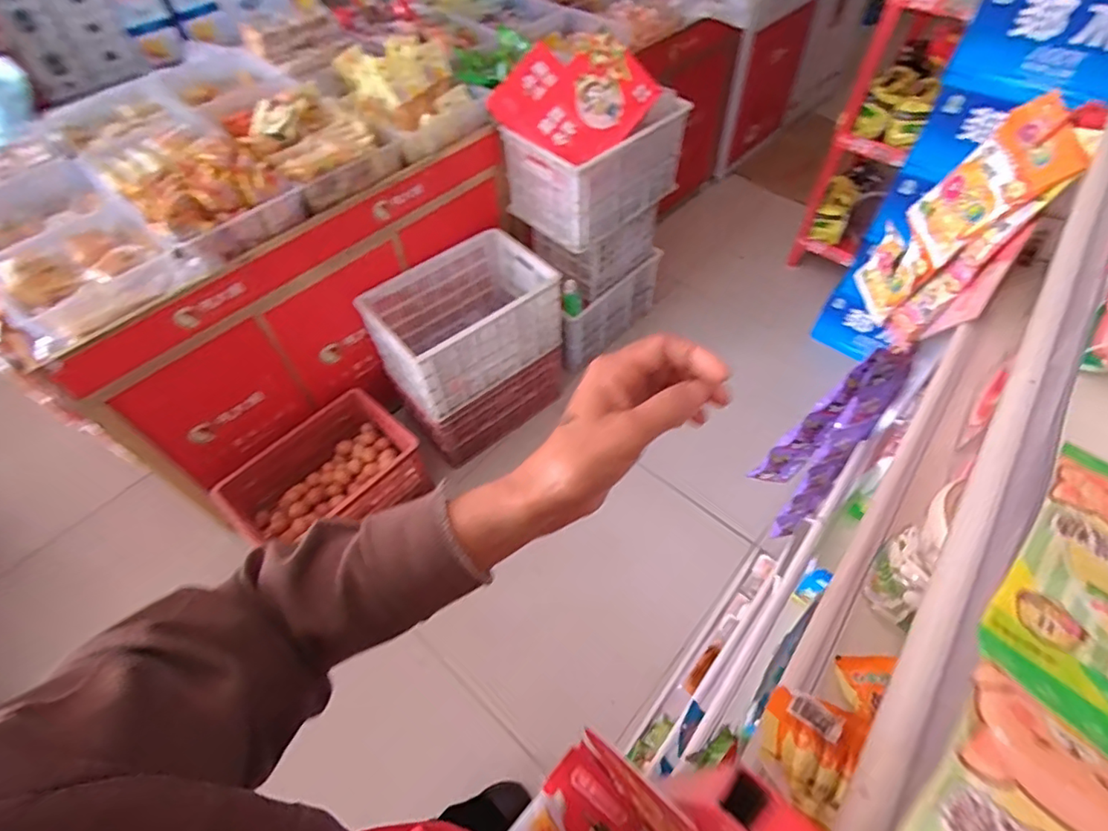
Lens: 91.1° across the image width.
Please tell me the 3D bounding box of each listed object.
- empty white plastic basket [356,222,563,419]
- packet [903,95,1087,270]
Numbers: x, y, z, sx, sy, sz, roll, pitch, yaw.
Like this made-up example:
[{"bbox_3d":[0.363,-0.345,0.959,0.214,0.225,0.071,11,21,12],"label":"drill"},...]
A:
[{"bbox_3d":[-0.236,-0.259,1.540,0.483,0.272,0.314,-36,61,-21],"label":"empty white plastic basket"},{"bbox_3d":[0.460,-0.245,0.581,0.017,0.158,0.088,1,65,-24],"label":"packet"}]

